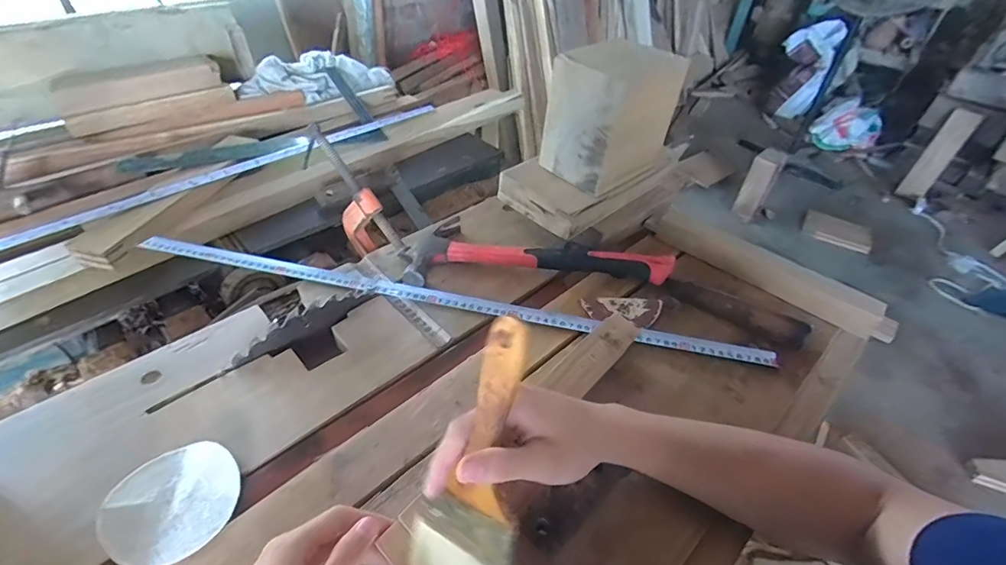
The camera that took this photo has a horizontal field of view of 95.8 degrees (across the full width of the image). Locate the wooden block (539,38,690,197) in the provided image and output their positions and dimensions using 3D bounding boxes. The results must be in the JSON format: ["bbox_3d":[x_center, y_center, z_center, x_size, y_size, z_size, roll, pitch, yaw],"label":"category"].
[{"bbox_3d":[0.130,-0.212,0.587,0.113,0.142,0.105,-28,52,-30],"label":"wooden block"}]

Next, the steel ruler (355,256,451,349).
[{"bbox_3d":[-0.128,0.019,0.556,0.024,0.007,0.189,-32,55,-29],"label":"steel ruler"}]

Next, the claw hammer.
[{"bbox_3d":[0.045,-0.035,0.588,0.332,0.040,0.127,6,42,2],"label":"claw hammer"}]

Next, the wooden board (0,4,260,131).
[{"bbox_3d":[-0.807,-0.437,0.904,0.560,0.168,0.046,-32,39,-29],"label":"wooden board"}]

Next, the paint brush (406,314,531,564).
[{"bbox_3d":[-0.014,0.115,0.300,0.070,0.184,0.026,14,1,11],"label":"paint brush"}]

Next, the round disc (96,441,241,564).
[{"bbox_3d":[-0.260,0.174,0.361,0.084,0.015,0.089,2,42,-2],"label":"round disc"}]

